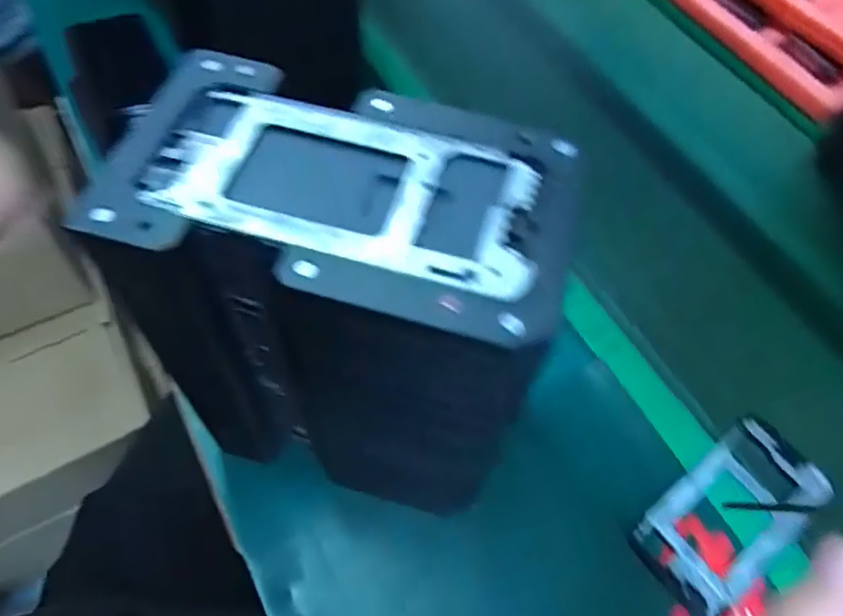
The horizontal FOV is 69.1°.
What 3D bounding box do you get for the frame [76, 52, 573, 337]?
[{"bbox_3d":[-0.033,-0.051,0.249,0.184,0.011,0.105,14,59,6],"label":"frame"}]

